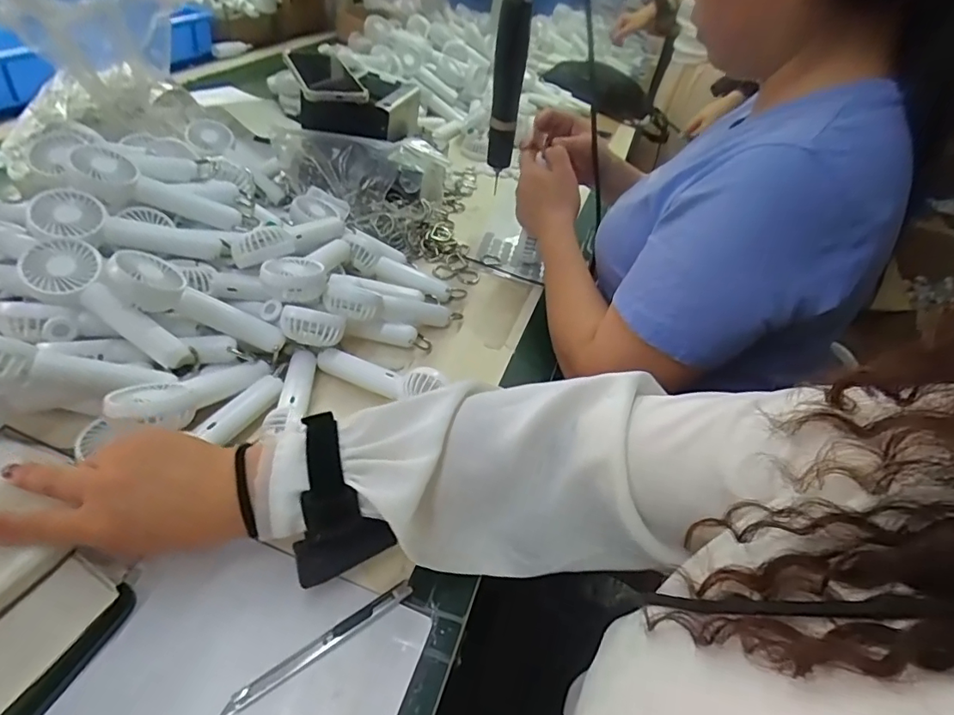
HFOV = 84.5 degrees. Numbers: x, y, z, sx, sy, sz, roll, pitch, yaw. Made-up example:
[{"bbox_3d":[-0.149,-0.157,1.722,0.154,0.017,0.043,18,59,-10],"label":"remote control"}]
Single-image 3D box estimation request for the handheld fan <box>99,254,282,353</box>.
[{"bbox_3d":[-0.246,-0.047,0.470,0.148,0.034,0.053,29,35,-29],"label":"handheld fan"}]

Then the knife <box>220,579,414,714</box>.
[{"bbox_3d":[-0.103,0.192,0.352,0.134,0.011,0.011,-27,51,-26],"label":"knife"}]

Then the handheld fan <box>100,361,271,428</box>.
[{"bbox_3d":[-0.235,0.026,0.434,0.054,0.024,0.143,14,15,13],"label":"handheld fan"}]

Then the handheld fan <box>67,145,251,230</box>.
[{"bbox_3d":[-0.307,-0.159,0.516,0.149,0.031,0.046,16,35,-34],"label":"handheld fan"}]

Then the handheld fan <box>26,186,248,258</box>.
[{"bbox_3d":[-0.314,-0.119,0.496,0.165,0.029,0.052,6,37,-34],"label":"handheld fan"}]

